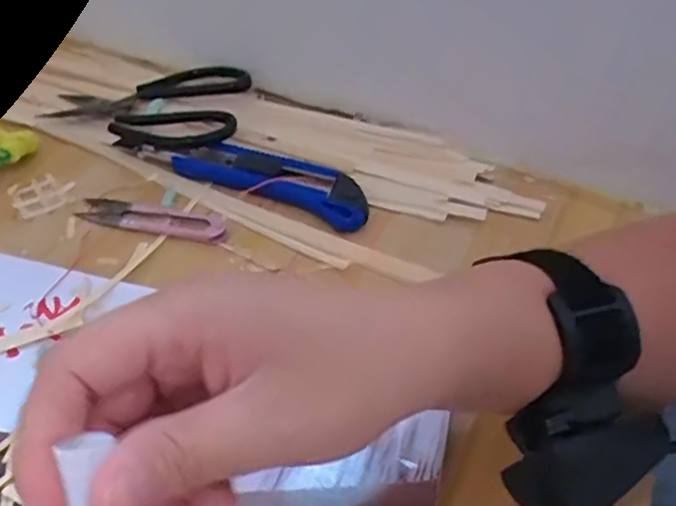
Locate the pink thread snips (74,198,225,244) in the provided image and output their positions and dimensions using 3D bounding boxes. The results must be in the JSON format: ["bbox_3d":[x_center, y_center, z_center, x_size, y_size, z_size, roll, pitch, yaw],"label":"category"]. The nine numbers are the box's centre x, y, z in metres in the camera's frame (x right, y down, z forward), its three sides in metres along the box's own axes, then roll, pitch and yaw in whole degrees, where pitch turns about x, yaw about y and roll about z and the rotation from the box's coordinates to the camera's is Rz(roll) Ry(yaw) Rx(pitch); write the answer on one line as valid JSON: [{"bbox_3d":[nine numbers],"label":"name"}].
[{"bbox_3d":[-0.119,-0.023,0.419,0.097,0.006,0.021,12,47,7],"label":"pink thread snips"}]

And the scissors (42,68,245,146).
[{"bbox_3d":[-0.143,-0.108,0.483,0.142,0.020,0.089,5,47,0],"label":"scissors"}]

